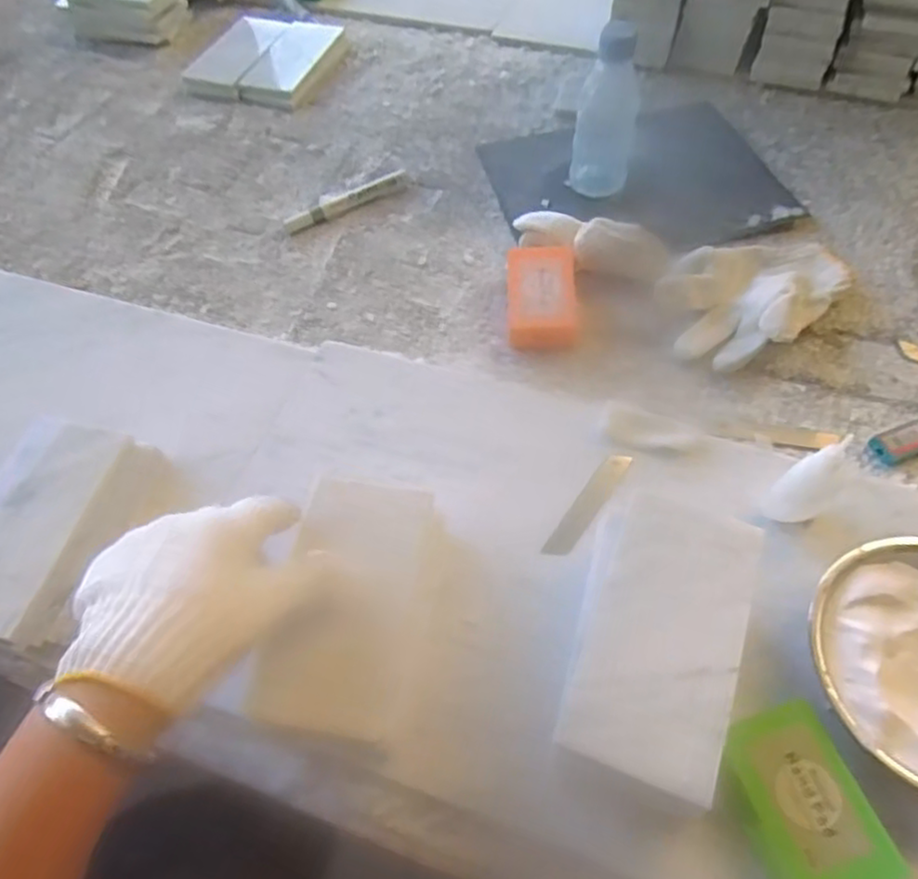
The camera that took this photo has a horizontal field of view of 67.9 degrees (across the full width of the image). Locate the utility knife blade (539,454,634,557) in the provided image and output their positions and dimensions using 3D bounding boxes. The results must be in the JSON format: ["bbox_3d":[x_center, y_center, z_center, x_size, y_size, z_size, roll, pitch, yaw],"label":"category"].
[{"bbox_3d":[0.093,0.047,0.492,0.018,0.006,0.094,31,66,20],"label":"utility knife blade"}]

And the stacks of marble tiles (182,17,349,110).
[{"bbox_3d":[-0.238,-0.485,0.863,0.159,0.023,0.160,16,60,11],"label":"stacks of marble tiles"}]

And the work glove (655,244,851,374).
[{"bbox_3d":[0.255,-0.132,0.595,0.117,0.048,0.179,39,69,23],"label":"work glove"}]

